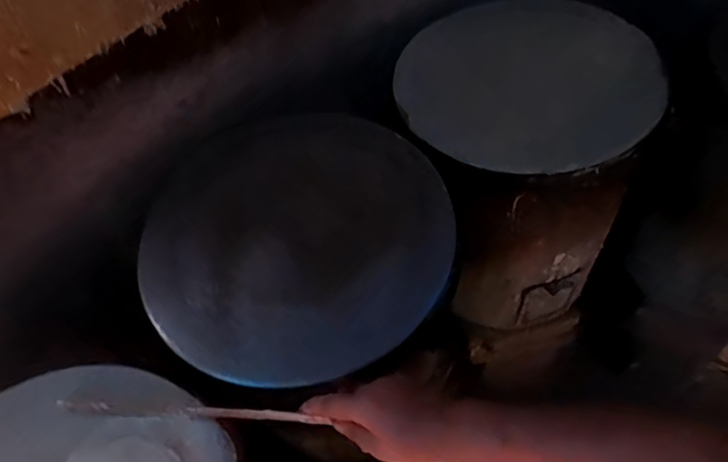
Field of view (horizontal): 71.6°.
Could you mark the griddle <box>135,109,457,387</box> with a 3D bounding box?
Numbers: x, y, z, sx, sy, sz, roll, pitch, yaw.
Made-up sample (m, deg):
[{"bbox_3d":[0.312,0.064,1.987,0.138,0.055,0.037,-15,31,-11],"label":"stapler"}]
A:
[{"bbox_3d":[-0.083,-0.002,0.594,0.357,0.047,0.343,-2,55,3],"label":"griddle"}]

